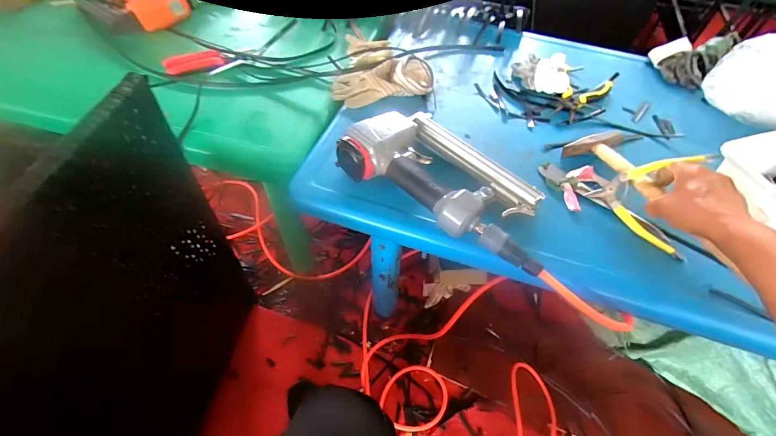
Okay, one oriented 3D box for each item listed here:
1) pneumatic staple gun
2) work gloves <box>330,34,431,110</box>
[{"bbox_3d":[0.084,-0.059,0.448,0.263,0.062,0.149,30,57,18],"label":"pneumatic staple gun"},{"bbox_3d":[-0.023,-0.266,0.611,0.166,0.043,0.171,-15,56,-14],"label":"work gloves"}]

